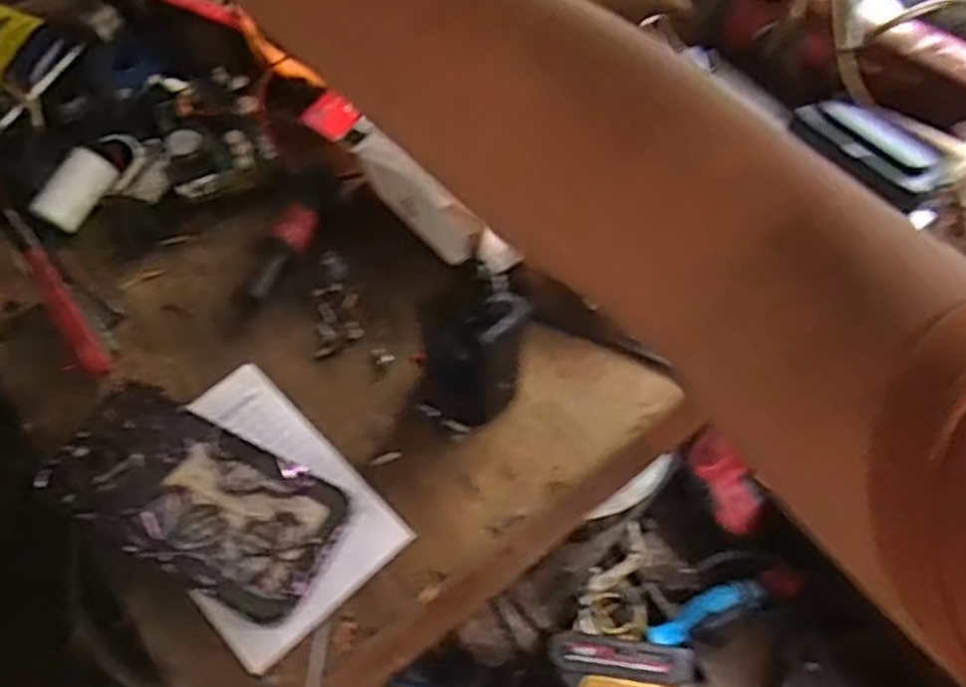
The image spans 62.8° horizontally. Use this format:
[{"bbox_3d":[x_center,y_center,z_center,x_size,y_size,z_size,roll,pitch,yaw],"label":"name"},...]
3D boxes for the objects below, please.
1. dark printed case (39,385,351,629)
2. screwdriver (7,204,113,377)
[{"bbox_3d":[-0.154,0.082,0.427,0.156,0.014,0.079,25,60,14],"label":"dark printed case"},{"bbox_3d":[-0.266,-0.036,0.489,0.016,0.021,0.140,-31,63,-20],"label":"screwdriver"}]

